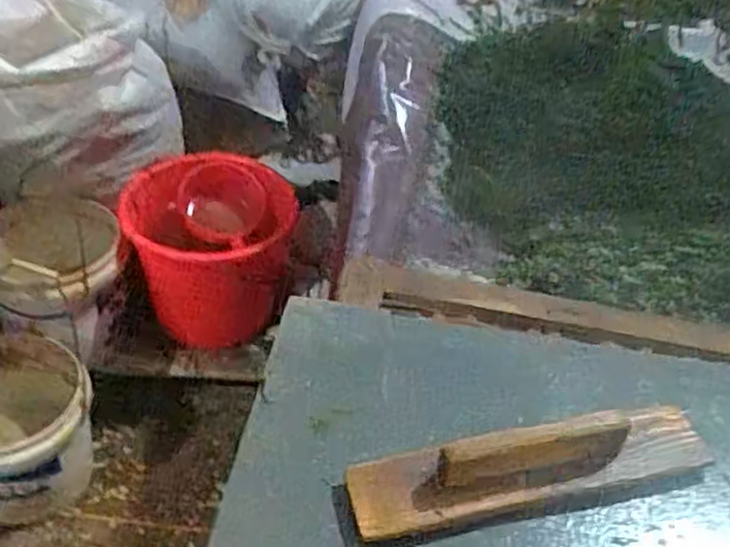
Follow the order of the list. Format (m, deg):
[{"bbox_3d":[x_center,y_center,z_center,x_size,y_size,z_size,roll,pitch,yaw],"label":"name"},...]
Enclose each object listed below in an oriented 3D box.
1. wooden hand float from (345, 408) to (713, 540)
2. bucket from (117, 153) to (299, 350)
[{"bbox_3d":[0.107,0.111,0.446,0.233,0.047,0.052,-6,44,-15],"label":"wooden hand float"},{"bbox_3d":[-0.318,-0.057,1.496,0.314,0.258,0.291,5,42,-4],"label":"bucket"}]

